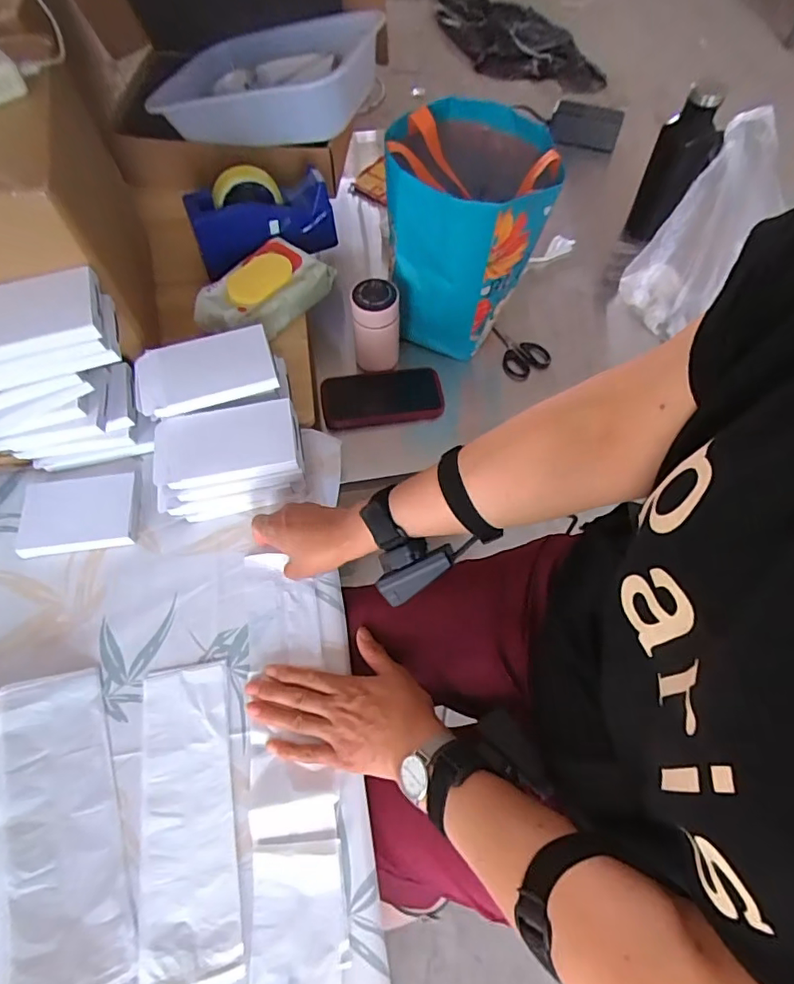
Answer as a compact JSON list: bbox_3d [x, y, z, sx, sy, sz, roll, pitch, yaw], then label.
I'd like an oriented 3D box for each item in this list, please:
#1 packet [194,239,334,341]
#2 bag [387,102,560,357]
[{"bbox_3d":[-0.187,-0.283,0.731,0.105,0.055,0.182,32,67,15],"label":"packet"},{"bbox_3d":[0.092,-0.357,0.736,0.207,0.251,0.226,-2,63,-1],"label":"bag"}]

